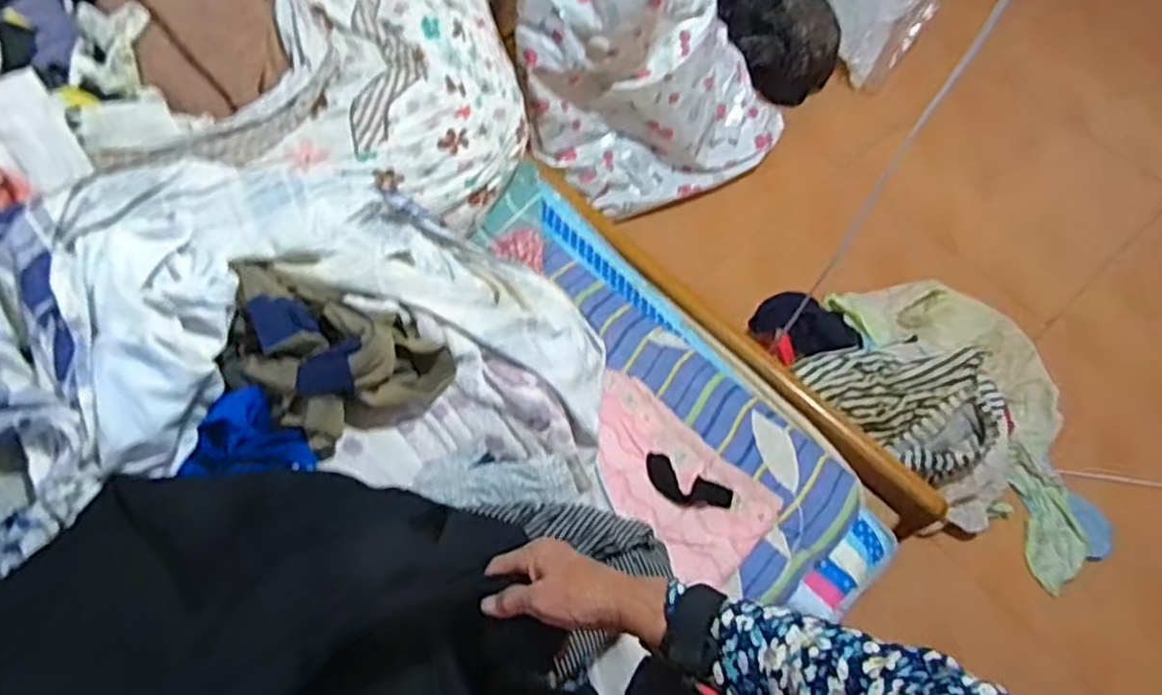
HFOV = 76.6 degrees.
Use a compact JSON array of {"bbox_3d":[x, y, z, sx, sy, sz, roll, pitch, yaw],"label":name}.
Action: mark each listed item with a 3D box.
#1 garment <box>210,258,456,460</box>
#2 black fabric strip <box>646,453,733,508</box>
[{"bbox_3d":[-0.240,0.015,0.708,0.191,0.107,0.142,20,63,8],"label":"garment"},{"bbox_3d":[0.133,0.177,0.938,0.117,0.009,0.049,28,65,12],"label":"black fabric strip"}]

